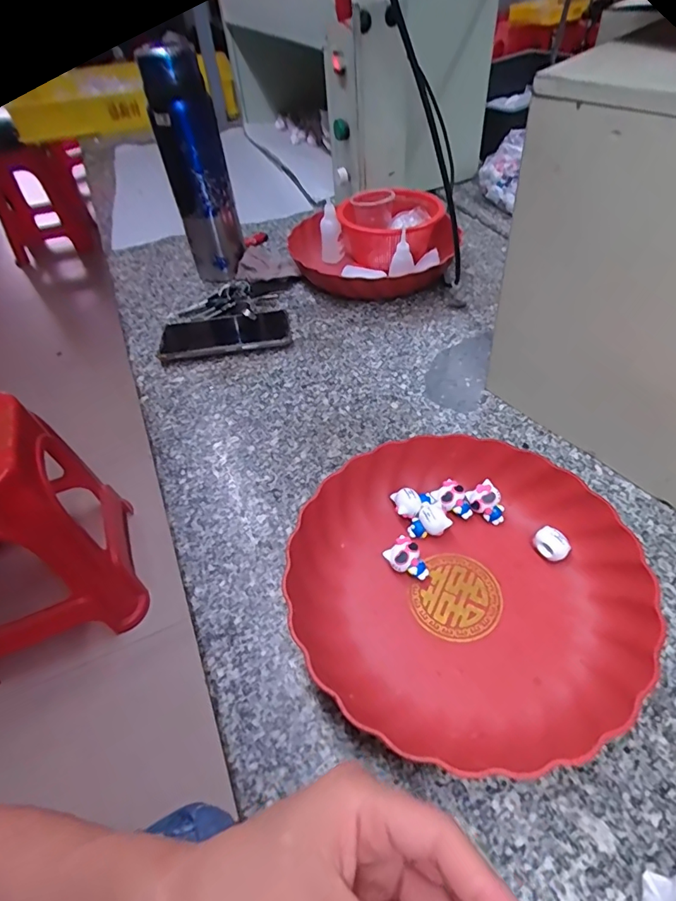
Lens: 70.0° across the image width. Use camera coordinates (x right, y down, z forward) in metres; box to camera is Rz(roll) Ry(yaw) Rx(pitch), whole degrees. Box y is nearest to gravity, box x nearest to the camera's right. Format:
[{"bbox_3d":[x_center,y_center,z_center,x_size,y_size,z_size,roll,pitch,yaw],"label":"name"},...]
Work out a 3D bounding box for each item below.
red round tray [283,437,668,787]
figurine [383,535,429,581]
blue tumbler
[{"bbox_3d":[0.090,0.092,0.358,0.233,0.051,0.234,-3,47,3],"label":"red round tray"},{"bbox_3d":[0.055,0.087,0.379,0.022,0.022,0.033,-36,54,-25],"label":"figurine"},{"bbox_3d":[-0.188,-0.375,0.655,0.077,0.270,0.079,-3,48,3],"label":"blue tumbler"}]

